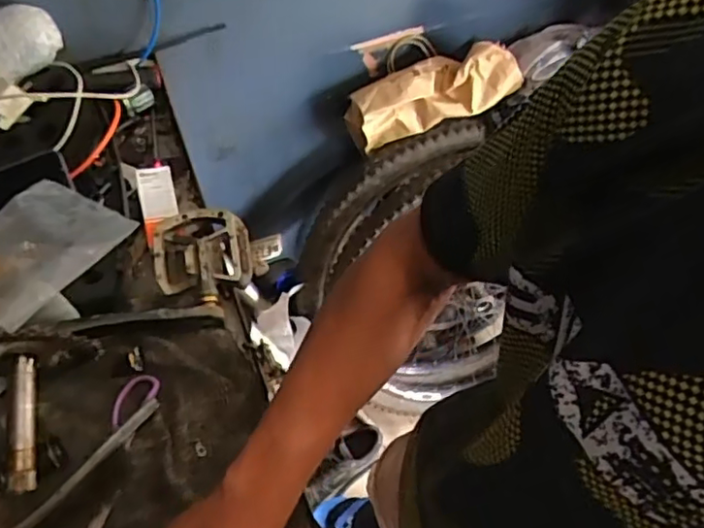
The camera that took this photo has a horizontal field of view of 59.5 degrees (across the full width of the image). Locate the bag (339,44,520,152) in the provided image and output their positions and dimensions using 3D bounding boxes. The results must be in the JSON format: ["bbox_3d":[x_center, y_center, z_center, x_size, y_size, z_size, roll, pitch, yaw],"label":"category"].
[{"bbox_3d":[0.144,-0.296,1.076,0.311,0.139,0.081,-19,59,0],"label":"bag"}]

